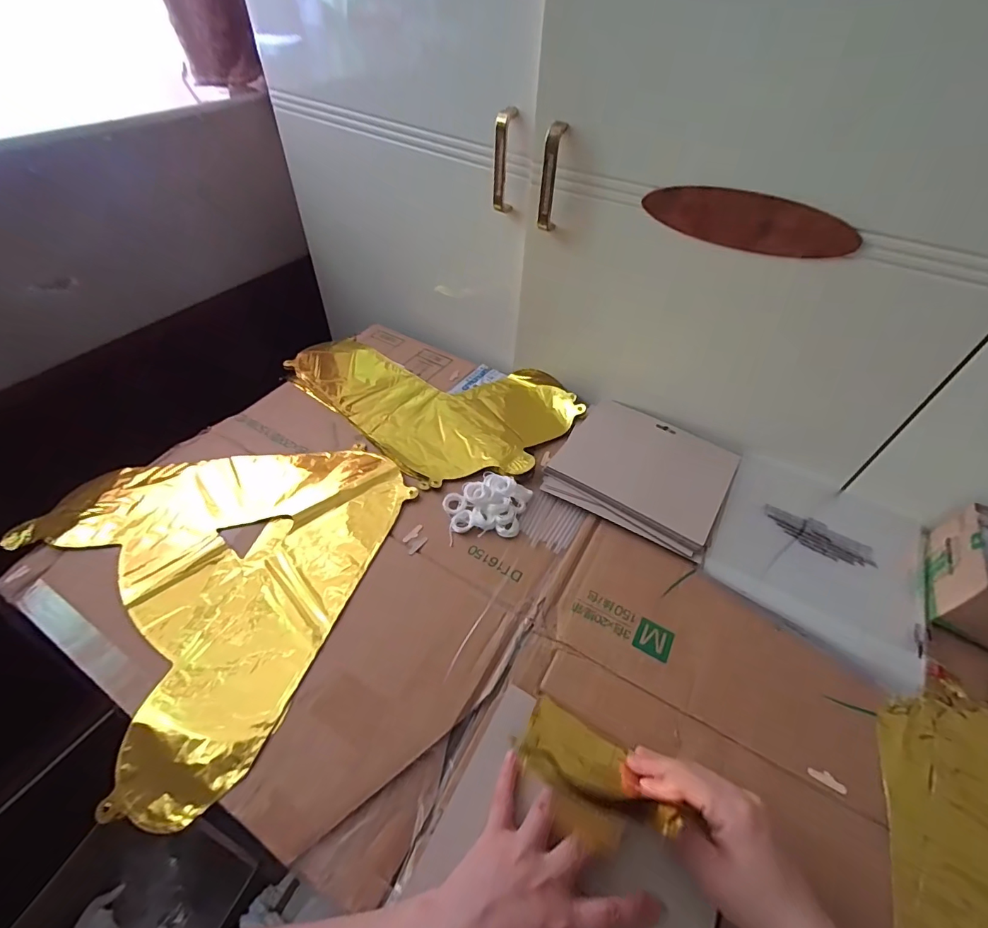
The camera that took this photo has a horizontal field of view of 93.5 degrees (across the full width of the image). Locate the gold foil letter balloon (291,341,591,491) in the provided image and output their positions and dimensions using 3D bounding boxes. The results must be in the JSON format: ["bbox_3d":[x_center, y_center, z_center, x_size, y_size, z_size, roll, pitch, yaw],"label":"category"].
[{"bbox_3d":[-0.085,-0.111,0.670,0.390,0.025,0.259,37,56,25],"label":"gold foil letter balloon"}]

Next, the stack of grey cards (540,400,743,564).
[{"bbox_3d":[0.183,0.006,0.575,0.195,0.019,0.179,27,52,18],"label":"stack of grey cards"}]

